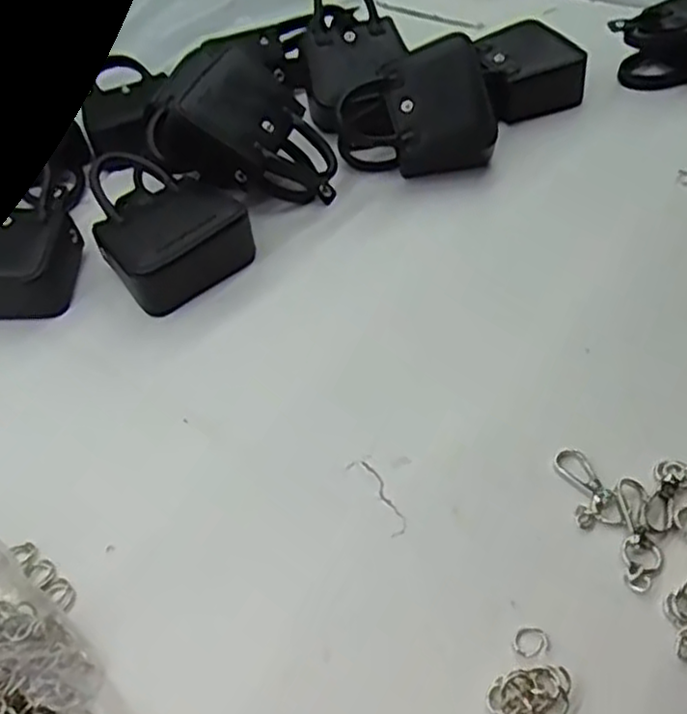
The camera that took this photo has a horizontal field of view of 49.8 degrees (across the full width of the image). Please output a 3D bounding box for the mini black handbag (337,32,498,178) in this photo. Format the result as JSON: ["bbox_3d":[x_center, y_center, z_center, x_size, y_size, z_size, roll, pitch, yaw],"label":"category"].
[{"bbox_3d":[0.043,-0.153,0.470,0.098,0.049,0.077,-16,84,8],"label":"mini black handbag"}]

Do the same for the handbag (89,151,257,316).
[{"bbox_3d":[-0.112,-0.076,0.437,0.099,0.044,0.078,33,59,31],"label":"handbag"}]

